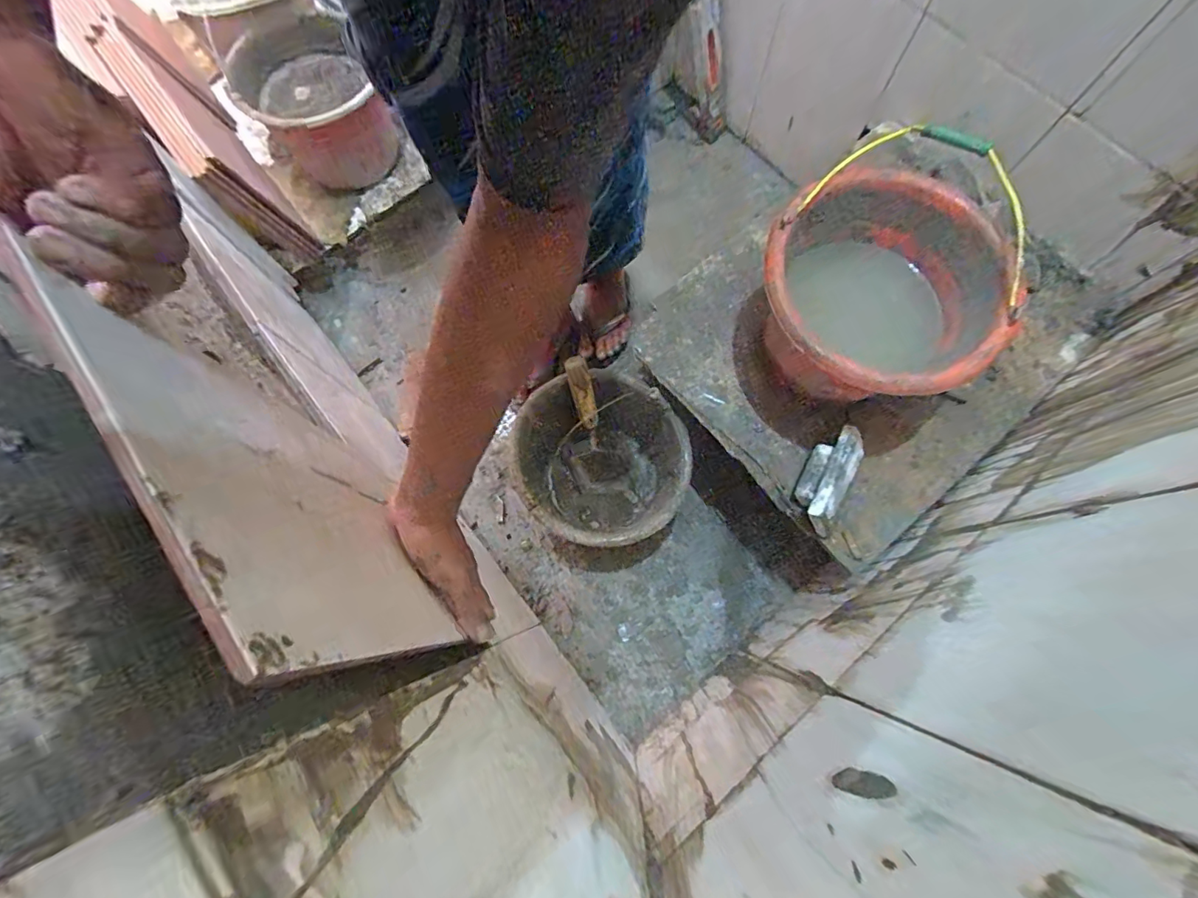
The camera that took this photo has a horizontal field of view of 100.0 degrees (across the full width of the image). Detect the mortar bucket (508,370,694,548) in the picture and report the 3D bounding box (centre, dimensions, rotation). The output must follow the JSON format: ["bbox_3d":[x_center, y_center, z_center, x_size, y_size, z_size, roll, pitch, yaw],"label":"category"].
[{"bbox_3d":[0.001,0.031,0.868,0.260,0.207,0.267,0,74,1],"label":"mortar bucket"}]

